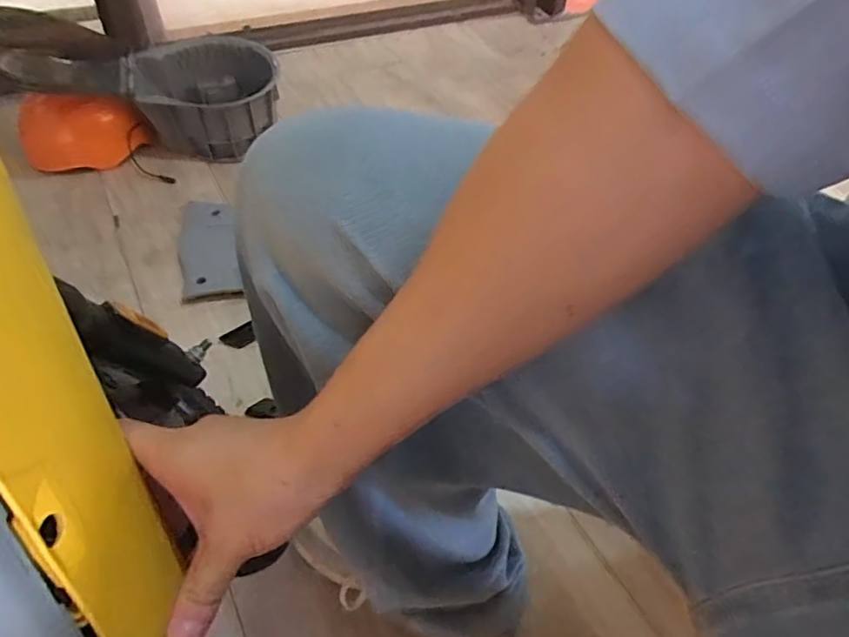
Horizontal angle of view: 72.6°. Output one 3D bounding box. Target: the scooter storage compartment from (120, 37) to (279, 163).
[{"bbox_3d":[-0.444,-0.450,1.191,0.281,0.149,0.304,-9,48,-13],"label":"scooter storage compartment"}]

